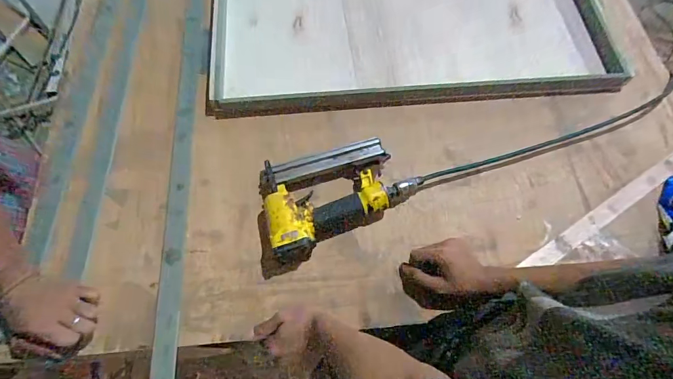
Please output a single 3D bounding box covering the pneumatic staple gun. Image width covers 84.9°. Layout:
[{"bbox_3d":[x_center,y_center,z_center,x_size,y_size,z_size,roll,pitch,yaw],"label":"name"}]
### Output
[{"bbox_3d":[0.003,-0.003,0.610,0.262,0.058,0.158,-20,69,-10],"label":"pneumatic staple gun"}]

